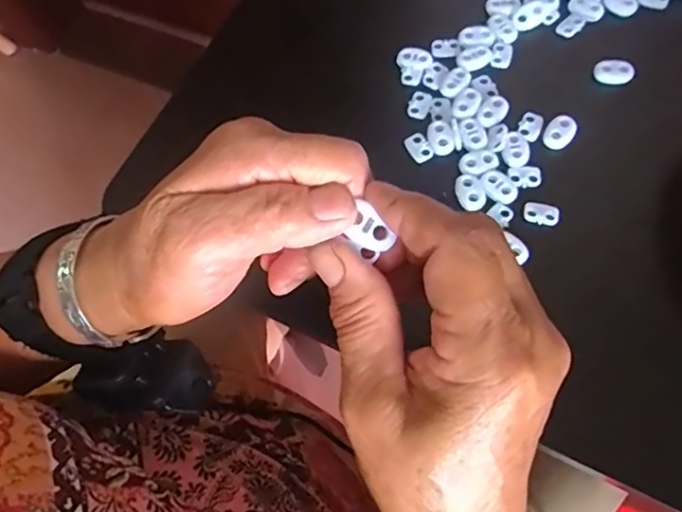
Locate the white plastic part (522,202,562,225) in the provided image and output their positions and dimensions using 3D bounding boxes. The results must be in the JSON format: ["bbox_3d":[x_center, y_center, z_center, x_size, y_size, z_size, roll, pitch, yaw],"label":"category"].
[{"bbox_3d":[0.113,-0.024,0.315,0.020,0.004,0.012,19,69,11],"label":"white plastic part"}]

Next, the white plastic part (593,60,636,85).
[{"bbox_3d":[0.167,-0.112,0.345,0.023,0.009,0.014,0,67,3],"label":"white plastic part"}]

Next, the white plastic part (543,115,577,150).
[{"bbox_3d":[0.130,-0.073,0.331,0.015,0.007,0.020,29,71,14],"label":"white plastic part"}]

